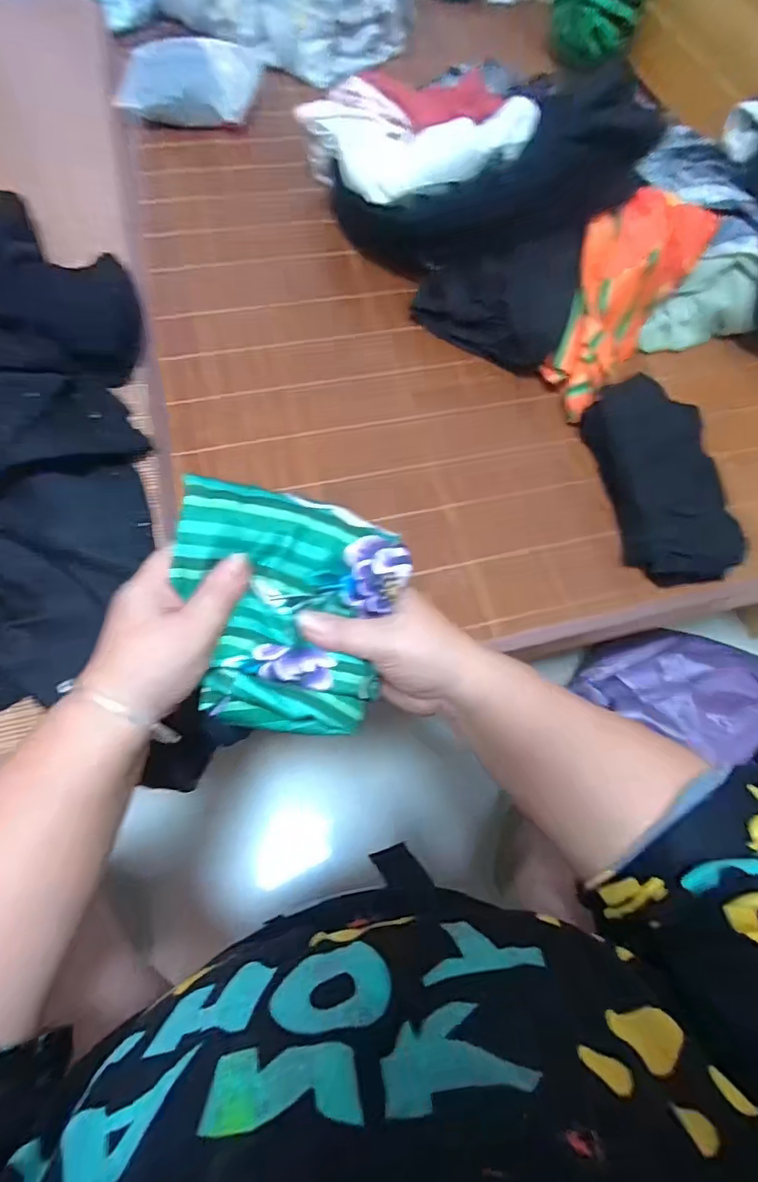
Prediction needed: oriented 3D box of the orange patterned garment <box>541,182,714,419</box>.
[{"bbox_3d":[0.240,-0.293,0.562,0.106,0.073,0.239,30,92,10],"label":"orange patterned garment"}]

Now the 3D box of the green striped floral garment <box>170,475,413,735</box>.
[{"bbox_3d":[-0.059,0.017,0.328,0.137,0.040,0.143,11,90,-5],"label":"green striped floral garment"}]

